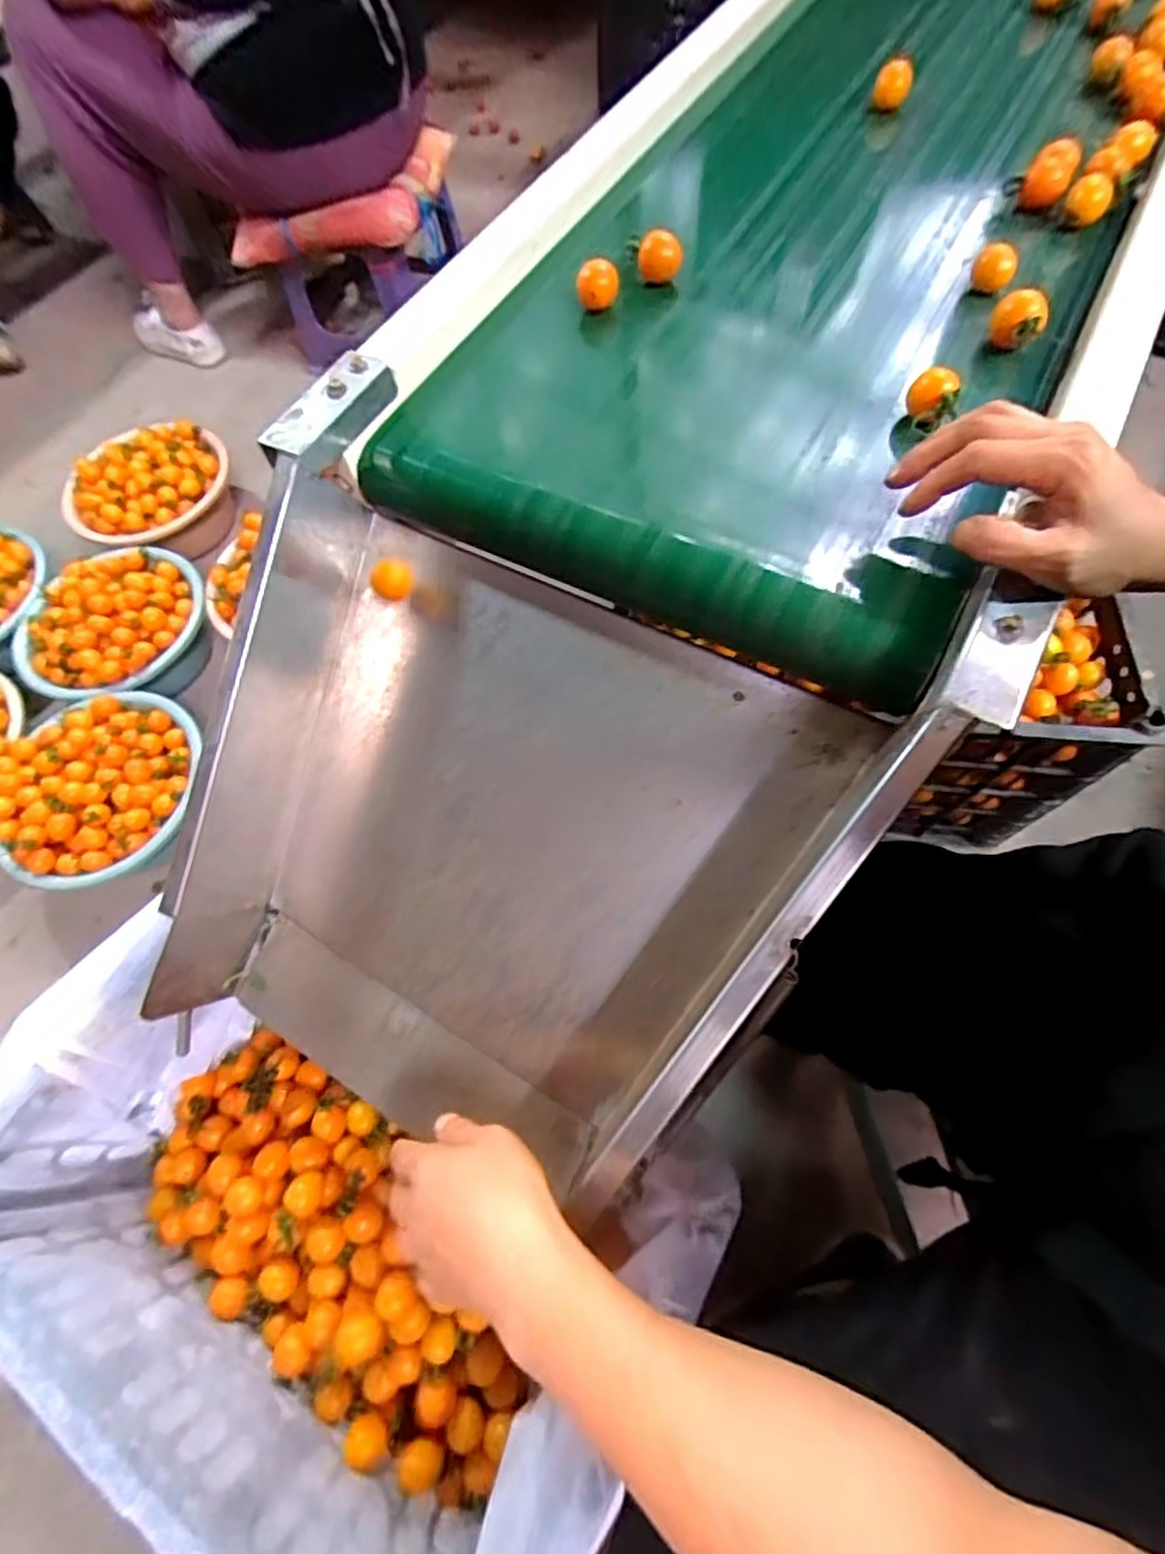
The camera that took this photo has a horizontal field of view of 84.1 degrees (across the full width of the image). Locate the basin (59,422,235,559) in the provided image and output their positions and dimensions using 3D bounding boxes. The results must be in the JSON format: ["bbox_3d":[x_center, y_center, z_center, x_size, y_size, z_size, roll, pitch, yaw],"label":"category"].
[{"bbox_3d":[-0.691,-0.453,1.050,0.242,0.129,0.236,-2,63,3],"label":"basin"}]

